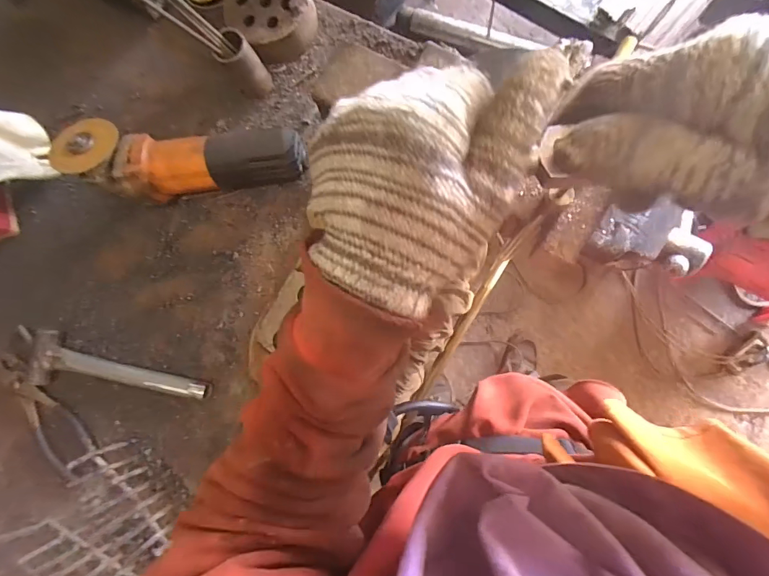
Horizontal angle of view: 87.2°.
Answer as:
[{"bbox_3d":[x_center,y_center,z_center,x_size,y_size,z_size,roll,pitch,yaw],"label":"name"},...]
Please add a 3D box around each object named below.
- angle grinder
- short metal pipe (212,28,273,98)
[{"bbox_3d":[-0.261,-0.157,0.497,0.248,0.074,0.083,-5,86,-14],"label":"angle grinder"},{"bbox_3d":[-0.176,-0.277,0.507,0.042,0.083,0.044,-1,86,7],"label":"short metal pipe"}]

